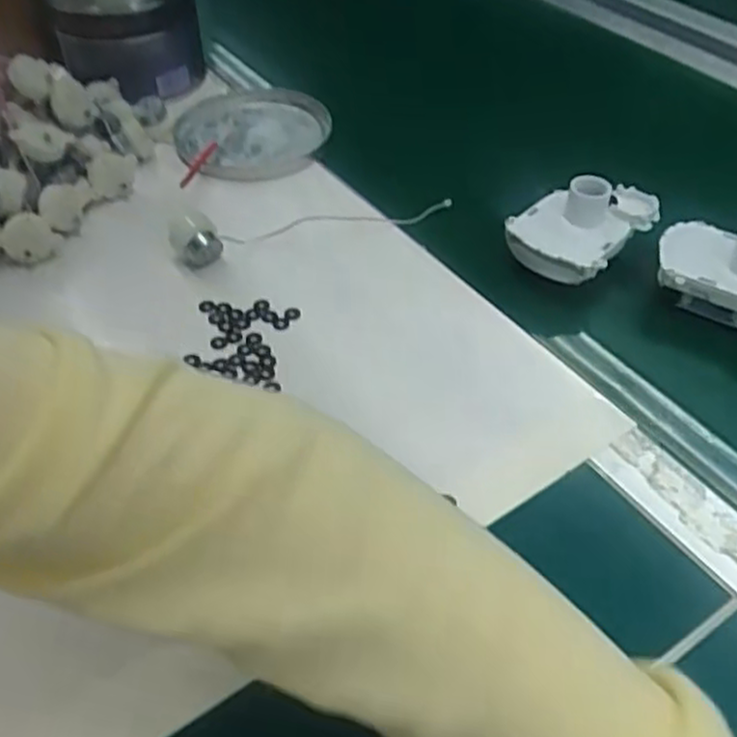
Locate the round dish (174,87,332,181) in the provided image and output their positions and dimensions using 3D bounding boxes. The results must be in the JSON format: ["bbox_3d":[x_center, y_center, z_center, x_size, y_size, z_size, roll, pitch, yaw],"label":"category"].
[{"bbox_3d":[-0.097,-0.204,0.650,0.122,0.027,0.134,0,45,0],"label":"round dish"}]

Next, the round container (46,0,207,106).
[{"bbox_3d":[-0.215,-0.311,0.677,0.120,0.099,0.113,-9,47,-12],"label":"round container"}]

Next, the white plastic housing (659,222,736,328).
[{"bbox_3d":[0.242,-0.062,0.496,0.102,0.058,0.061,27,51,24],"label":"white plastic housing"}]

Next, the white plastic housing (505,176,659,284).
[{"bbox_3d":[0.154,-0.109,0.532,0.115,0.046,0.070,-35,55,-30],"label":"white plastic housing"}]

